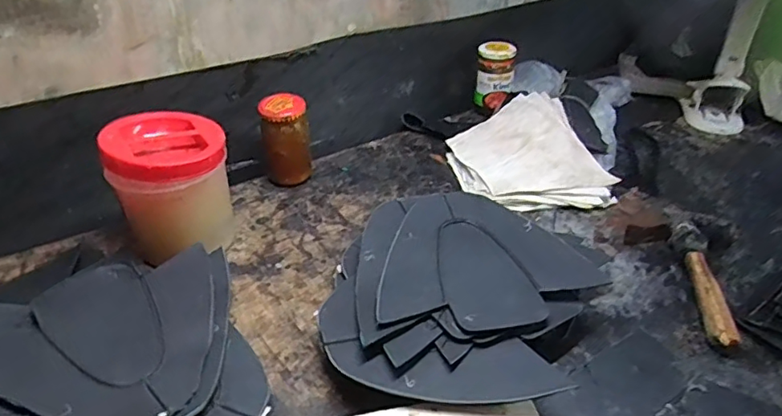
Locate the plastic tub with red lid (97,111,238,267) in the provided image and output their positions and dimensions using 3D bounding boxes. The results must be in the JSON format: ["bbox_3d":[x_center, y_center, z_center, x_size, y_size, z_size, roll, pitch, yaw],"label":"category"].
[{"bbox_3d":[-0.236,-0.016,0.608,0.111,0.150,0.105,0,35,0],"label":"plastic tub with red lid"}]

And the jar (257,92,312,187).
[{"bbox_3d":[-0.141,-0.090,0.741,0.058,0.119,0.059,0,35,0],"label":"jar"}]

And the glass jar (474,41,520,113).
[{"bbox_3d":[0.170,-0.213,0.897,0.061,0.098,0.061,4,35,5],"label":"glass jar"}]

